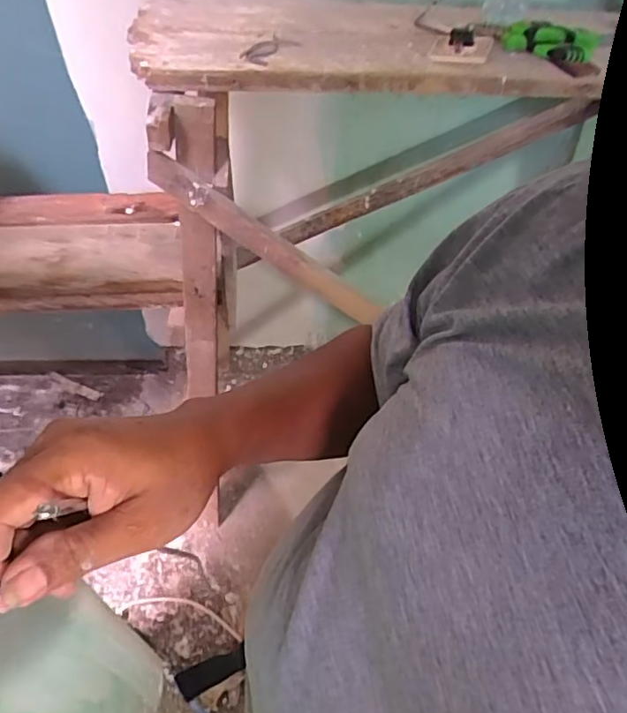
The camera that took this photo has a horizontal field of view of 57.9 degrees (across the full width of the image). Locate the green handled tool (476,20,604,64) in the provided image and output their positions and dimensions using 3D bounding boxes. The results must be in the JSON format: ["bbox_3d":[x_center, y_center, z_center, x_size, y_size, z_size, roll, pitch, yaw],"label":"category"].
[{"bbox_3d":[0.316,-0.454,0.803,0.158,0.029,0.061,34,58,21],"label":"green handled tool"}]

